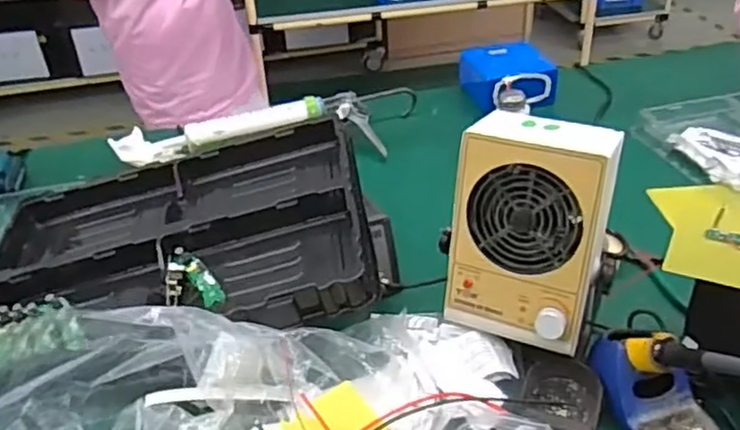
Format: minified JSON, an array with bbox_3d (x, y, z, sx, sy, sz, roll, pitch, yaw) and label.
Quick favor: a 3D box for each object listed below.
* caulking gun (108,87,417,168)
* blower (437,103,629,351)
[{"bbox_3d":[-0.164,-0.142,1.155,0.535,0.057,0.152,-10,35,-10],"label":"caulking gun"},{"bbox_3d":[0.164,0.018,0.695,0.148,0.225,0.088,15,24,24],"label":"blower"}]

